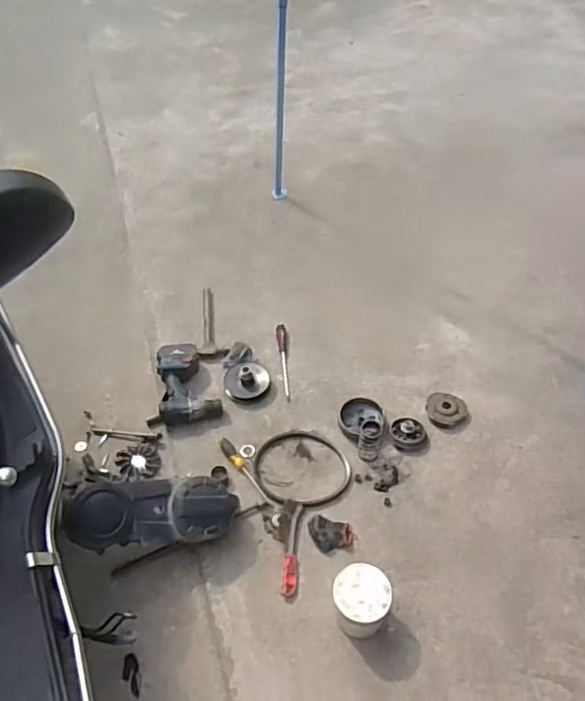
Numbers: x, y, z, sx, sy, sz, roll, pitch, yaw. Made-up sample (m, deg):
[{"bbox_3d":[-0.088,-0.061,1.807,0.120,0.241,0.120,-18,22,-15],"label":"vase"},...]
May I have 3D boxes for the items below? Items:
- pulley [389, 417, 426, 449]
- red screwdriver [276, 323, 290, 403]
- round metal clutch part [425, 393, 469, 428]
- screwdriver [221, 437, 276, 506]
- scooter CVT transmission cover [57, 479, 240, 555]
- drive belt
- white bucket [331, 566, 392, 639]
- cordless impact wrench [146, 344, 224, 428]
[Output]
[{"bbox_3d":[0.309,0.220,1.560,0.098,0.032,0.091,10,51,10],"label":"pulley"},{"bbox_3d":[-0.021,0.029,1.748,0.034,0.022,0.280,-7,50,-4],"label":"red screwdriver"},{"bbox_3d":[0.425,0.164,1.606,0.101,0.040,0.099,-1,50,1],"label":"round metal clutch part"},{"bbox_3d":[-0.115,0.309,1.488,0.030,0.022,0.226,-34,57,-23],"label":"screwdriver"},{"bbox_3d":[-0.302,0.367,1.301,0.387,0.120,0.128,3,47,-20],"label":"scooter CVT transmission cover"},{"bbox_3d":[0.020,0.301,1.513,0.231,0.015,0.236,-1,50,1],"label":"drive belt"},{"bbox_3d":[0.146,0.527,1.240,0.113,0.122,0.126,7,51,8],"label":"white bucket"},{"bbox_3d":[-0.329,0.104,1.637,0.199,0.078,0.249,-21,52,-15],"label":"cordless impact wrench"}]

